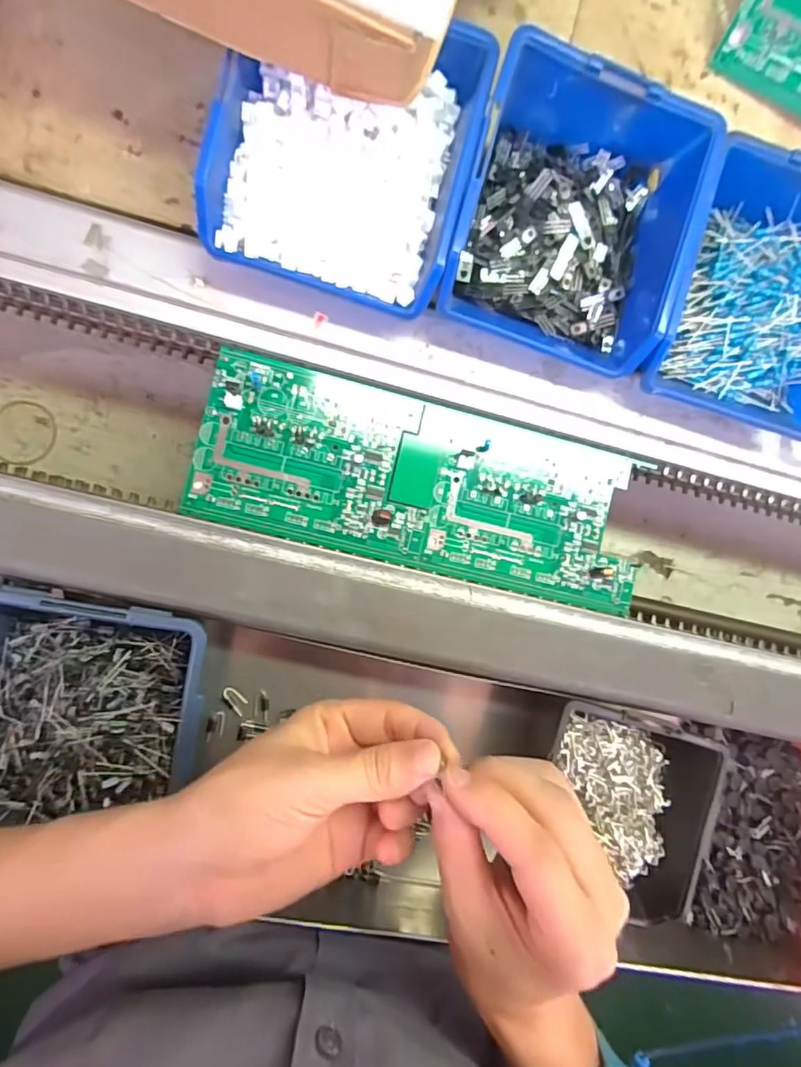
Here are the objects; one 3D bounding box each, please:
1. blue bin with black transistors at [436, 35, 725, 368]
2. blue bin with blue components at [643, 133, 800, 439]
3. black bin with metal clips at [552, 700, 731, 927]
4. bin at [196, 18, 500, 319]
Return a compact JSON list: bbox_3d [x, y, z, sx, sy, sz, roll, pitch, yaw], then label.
[{"bbox_3d":[0.092,-0.170,0.293,0.121,0.054,0.140,14,87,-8],"label":"blue bin with black transistors"},{"bbox_3d":[0.204,-0.132,0.309,0.120,0.046,0.132,13,94,-8],"label":"blue bin with blue components"},{"bbox_3d":[0.131,0.171,0.344,0.101,0.046,0.116,18,87,-8],"label":"black bin with metal clips"},{"bbox_3d":[-0.026,-0.187,0.278,0.116,0.050,0.126,14,87,-8],"label":"bin"}]

